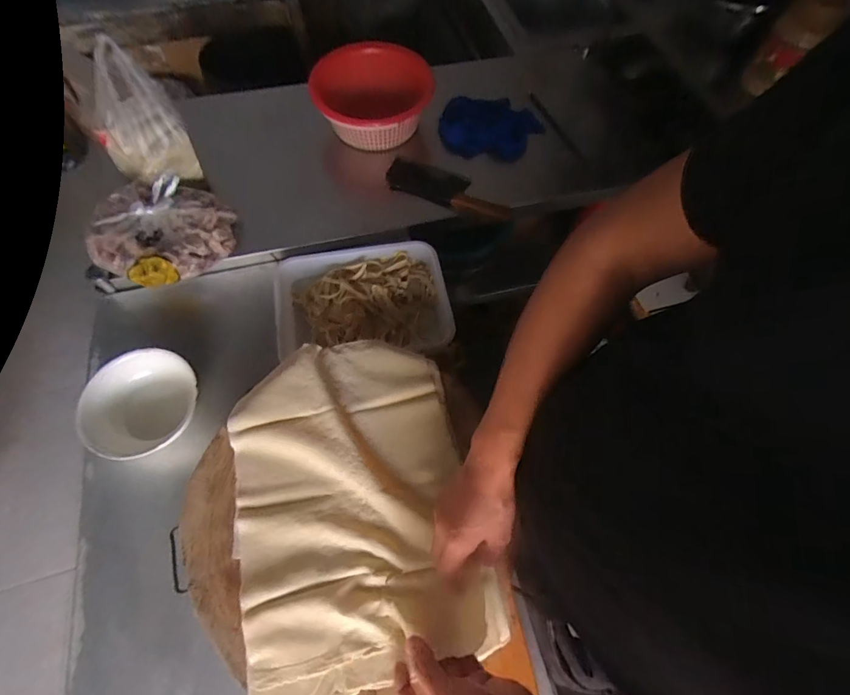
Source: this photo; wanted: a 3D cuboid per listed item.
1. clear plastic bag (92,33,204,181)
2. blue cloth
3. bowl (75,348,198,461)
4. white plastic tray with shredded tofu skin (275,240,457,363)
[{"bbox_3d":[-0.477,-0.377,0.693,0.127,0.188,0.112,-41,73,-19],"label":"clear plastic bag"},{"bbox_3d":[0.138,-0.474,0.911,0.216,0.115,0.028,3,39,-13],"label":"blue cloth"},{"bbox_3d":[-0.424,0.090,0.634,0.154,0.076,0.143,1,65,-2],"label":"bowl"},{"bbox_3d":[-0.108,-0.086,0.748,0.305,0.057,0.203,-4,65,-4],"label":"white plastic tray with shredded tofu skin"}]

